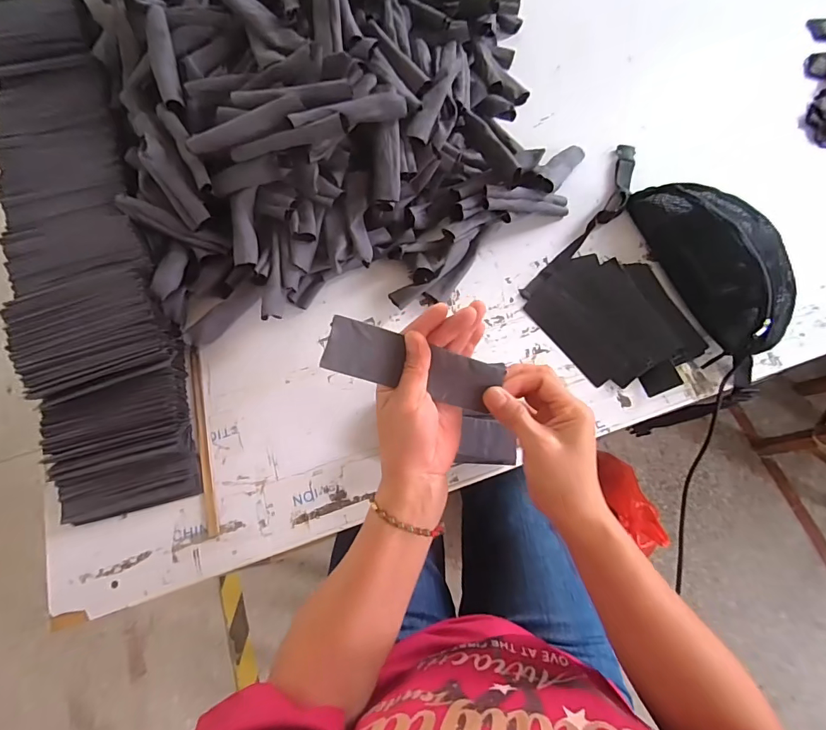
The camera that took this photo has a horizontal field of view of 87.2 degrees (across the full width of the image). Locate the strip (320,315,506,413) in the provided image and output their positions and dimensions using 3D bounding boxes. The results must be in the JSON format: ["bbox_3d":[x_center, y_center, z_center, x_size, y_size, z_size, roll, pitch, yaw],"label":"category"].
[{"bbox_3d":[0.001,0.001,0.353,0.142,0.010,0.042,16,88,-12],"label":"strip"}]

